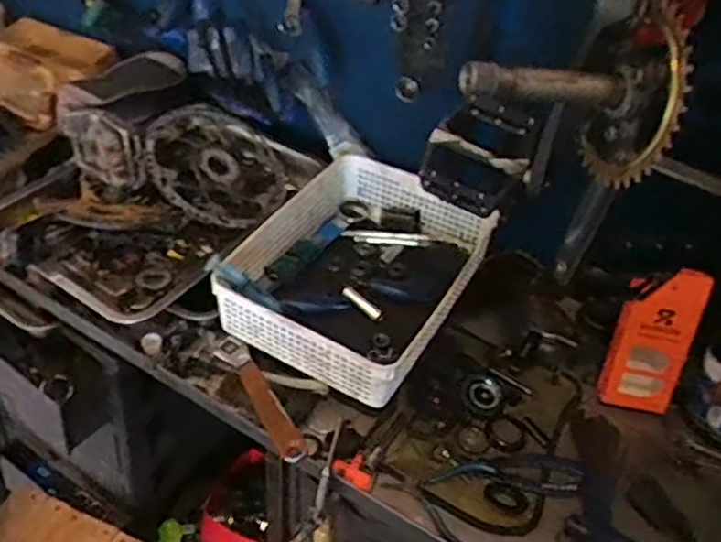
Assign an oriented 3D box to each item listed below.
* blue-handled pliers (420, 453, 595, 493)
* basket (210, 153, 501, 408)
[{"bbox_3d":[0.166,0.221,0.777,0.176,0.009,0.048,5,45,-2],"label":"blue-handled pliers"},{"bbox_3d":[-0.006,-0.011,0.895,0.266,0.074,0.327,25,47,17],"label":"basket"}]

